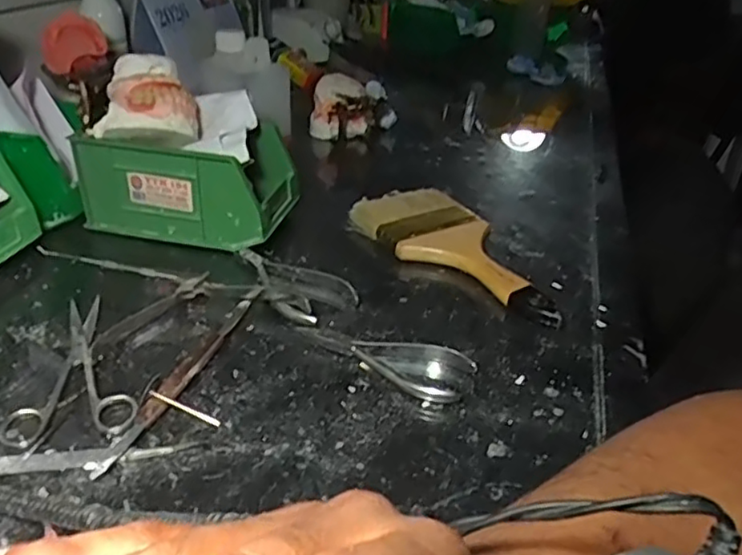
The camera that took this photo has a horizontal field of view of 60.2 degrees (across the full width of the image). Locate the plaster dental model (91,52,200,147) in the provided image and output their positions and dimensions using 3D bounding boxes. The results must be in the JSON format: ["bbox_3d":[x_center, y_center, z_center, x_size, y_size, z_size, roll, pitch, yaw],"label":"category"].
[{"bbox_3d":[-0.185,-0.148,0.526,0.082,0.053,0.059,-2,31,-9],"label":"plaster dental model"}]

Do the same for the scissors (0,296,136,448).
[{"bbox_3d":[-0.185,0.053,0.411,0.070,0.009,0.130,-4,32,-12],"label":"scissors"}]

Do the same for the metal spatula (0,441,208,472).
[{"bbox_3d":[-0.162,0.097,0.347,0.137,0.004,0.013,-3,31,-10],"label":"metal spatula"}]

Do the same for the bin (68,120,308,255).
[{"bbox_3d":[-0.158,-0.090,0.578,0.164,0.084,0.099,10,31,11],"label":"bin"}]

